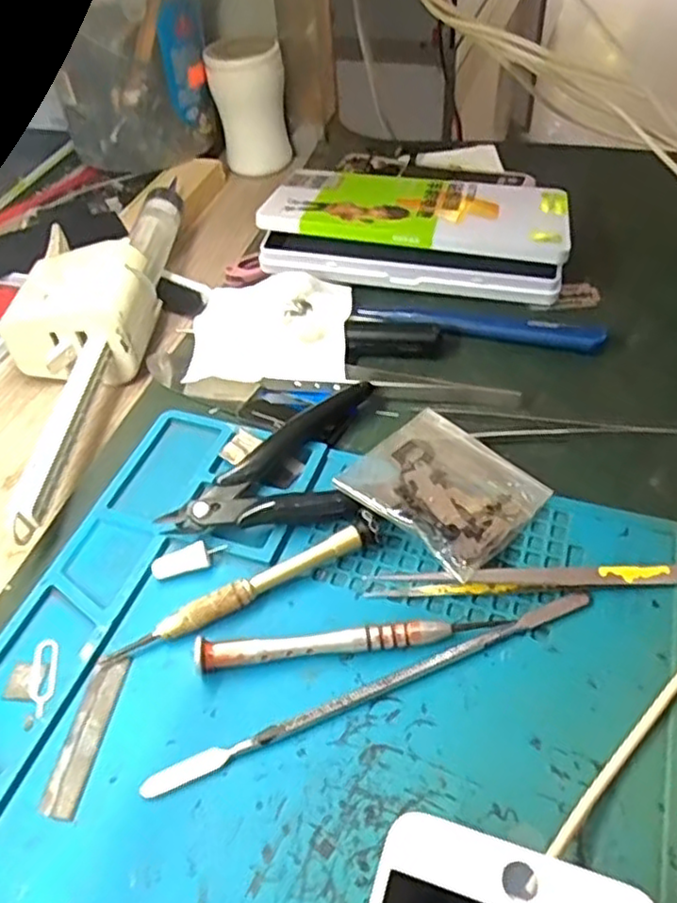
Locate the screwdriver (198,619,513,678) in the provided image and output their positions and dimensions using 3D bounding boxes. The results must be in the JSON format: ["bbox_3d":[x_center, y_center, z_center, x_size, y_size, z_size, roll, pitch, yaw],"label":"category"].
[{"bbox_3d":[0.005,0.069,0.259,0.115,0.012,0.009,-8,47,-1],"label":"screwdriver"}]

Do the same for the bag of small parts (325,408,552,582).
[{"bbox_3d":[0.045,0.016,0.298,0.067,0.020,0.064,32,58,29],"label":"bag of small parts"}]

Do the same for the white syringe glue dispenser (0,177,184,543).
[{"bbox_3d":[-0.138,-0.068,0.375,0.070,0.046,0.258,3,48,9],"label":"white syringe glue dispenser"}]

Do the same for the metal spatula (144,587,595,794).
[{"bbox_3d":[0.015,0.084,0.250,0.170,0.004,0.007,-19,49,-12],"label":"metal spatula"}]

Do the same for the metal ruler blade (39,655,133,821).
[{"bbox_3d":[-0.089,0.099,0.249,0.013,0.004,0.056,8,48,4],"label":"metal ruler blade"}]

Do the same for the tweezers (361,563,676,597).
[{"bbox_3d":[0.078,0.048,0.271,0.134,0.012,0.010,-3,47,3],"label":"tweezers"}]

